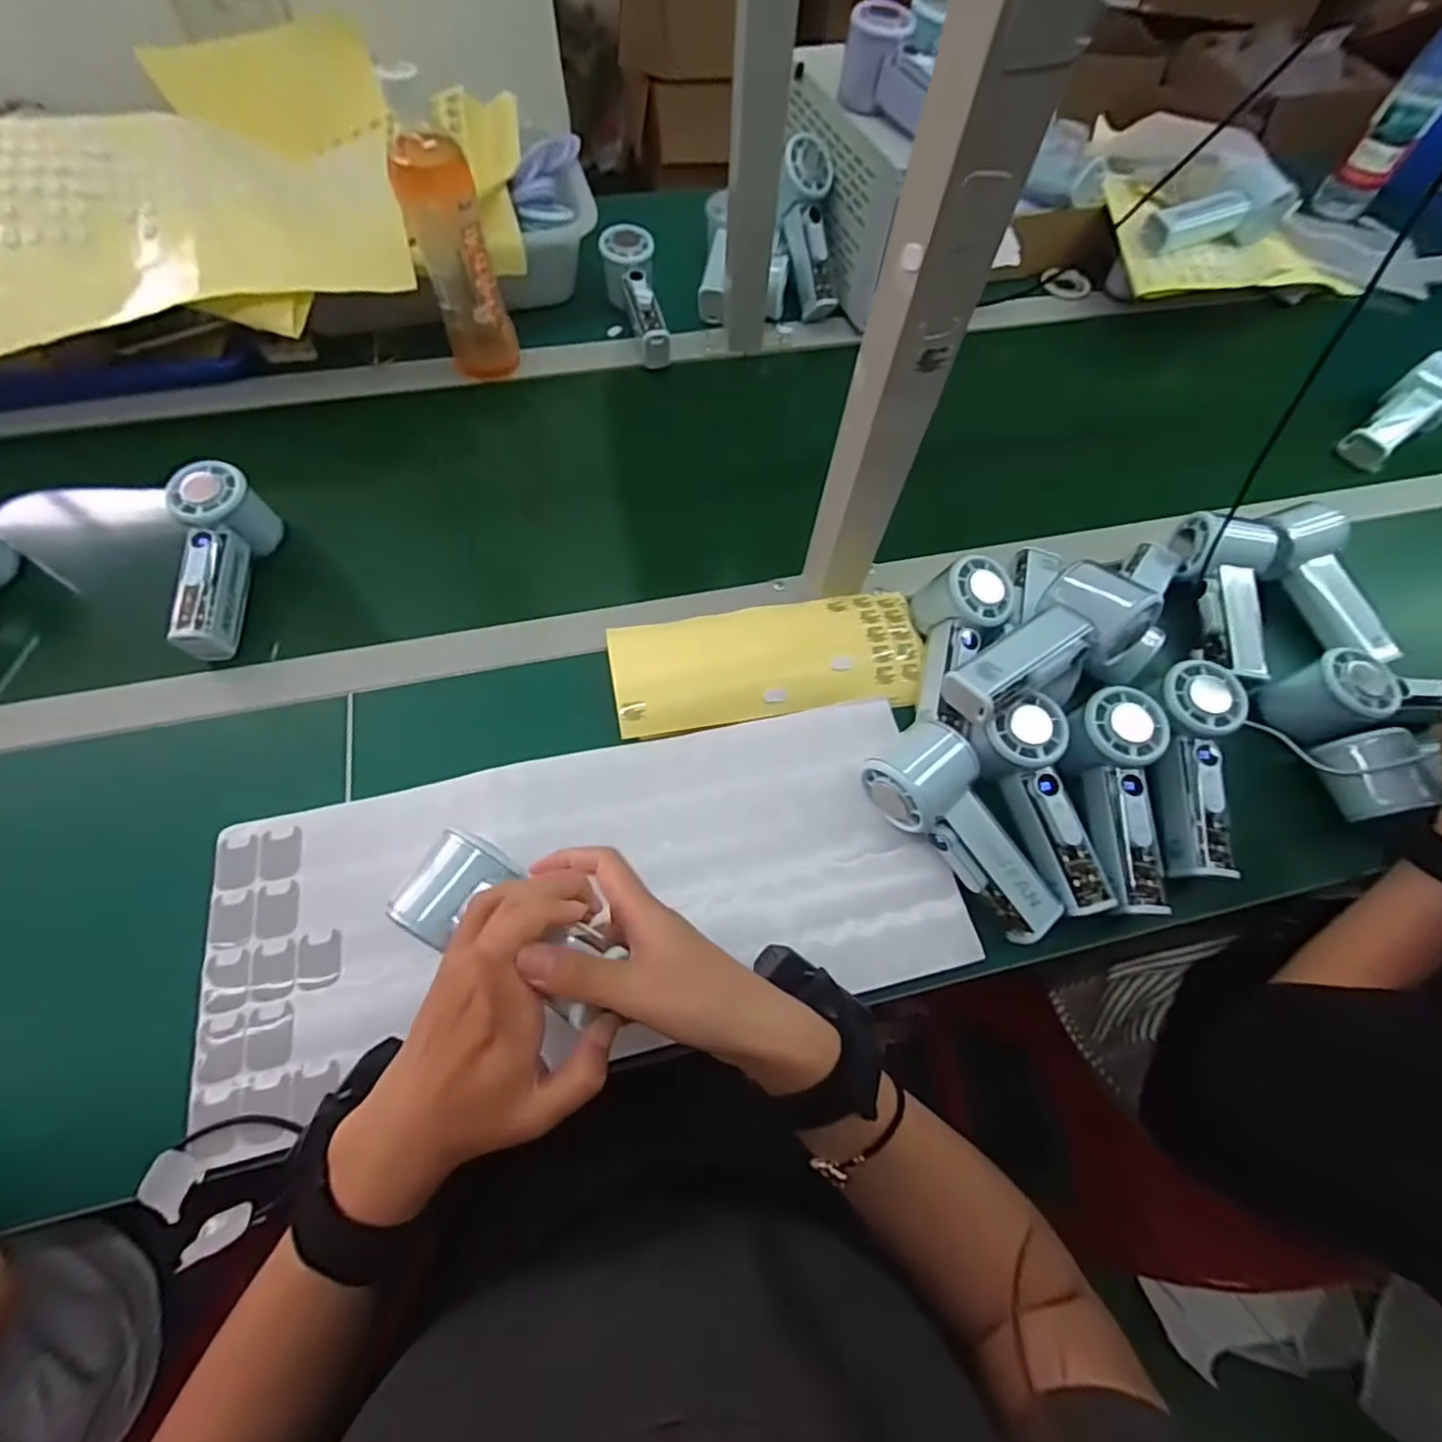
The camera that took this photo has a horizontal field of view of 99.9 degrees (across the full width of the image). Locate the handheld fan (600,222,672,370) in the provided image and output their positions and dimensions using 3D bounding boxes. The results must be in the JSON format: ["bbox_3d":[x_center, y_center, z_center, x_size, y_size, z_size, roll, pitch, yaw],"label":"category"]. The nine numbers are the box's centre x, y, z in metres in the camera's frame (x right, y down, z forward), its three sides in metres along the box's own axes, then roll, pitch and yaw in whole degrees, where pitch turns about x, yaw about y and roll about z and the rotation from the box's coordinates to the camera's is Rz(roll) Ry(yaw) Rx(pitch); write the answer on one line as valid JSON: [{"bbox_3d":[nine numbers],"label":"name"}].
[{"bbox_3d":[-0.086,-0.445,0.643,0.054,0.060,0.155,-16,84,-10],"label":"handheld fan"}]

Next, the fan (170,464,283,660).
[{"bbox_3d":[-0.392,-0.129,0.476,0.051,0.058,0.152,-11,66,-7],"label":"fan"}]

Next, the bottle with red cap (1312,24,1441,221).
[{"bbox_3d":[0.817,-0.723,0.718,0.067,0.227,0.058,38,69,14],"label":"bottle with red cap"}]

